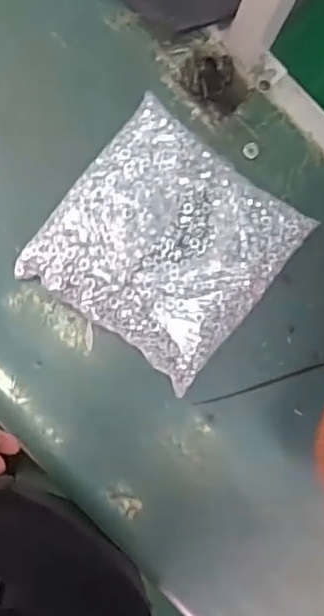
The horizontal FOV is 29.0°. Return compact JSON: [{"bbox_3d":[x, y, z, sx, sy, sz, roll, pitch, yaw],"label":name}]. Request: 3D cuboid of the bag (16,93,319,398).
[{"bbox_3d":[0.007,-0.071,0.711,0.246,0.058,0.249,37,83,-2],"label":"bag"}]

